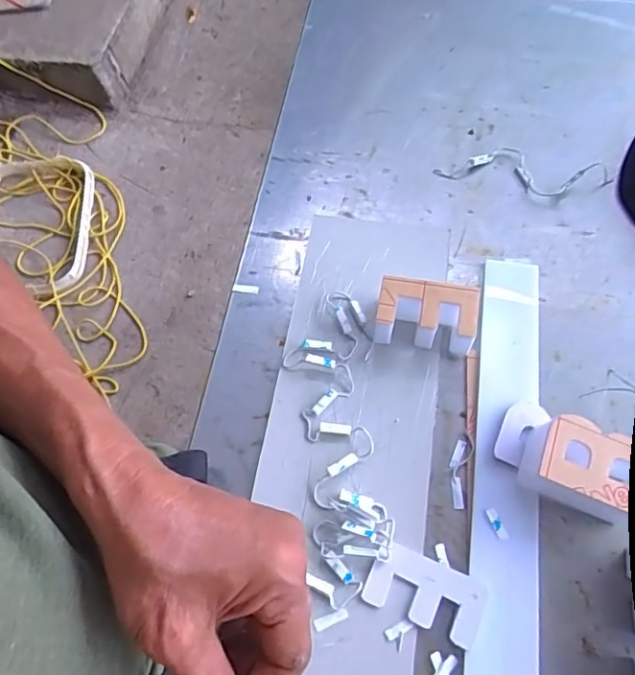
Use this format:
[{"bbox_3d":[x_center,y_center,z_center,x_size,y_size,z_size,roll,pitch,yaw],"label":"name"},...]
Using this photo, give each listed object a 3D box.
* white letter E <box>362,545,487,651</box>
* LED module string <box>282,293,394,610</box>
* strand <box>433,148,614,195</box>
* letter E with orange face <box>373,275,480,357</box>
[{"bbox_3d":[0.079,0.187,0.400,0.084,0.005,0.045,19,66,13],"label":"white letter E"},{"bbox_3d":[0.016,0.080,0.452,0.073,0.016,0.248,-4,63,2],"label":"LED module string"},{"bbox_3d":[0.217,-0.178,0.576,0.172,0.017,0.052,13,65,10],"label":"strand"},{"bbox_3d":[0.094,-0.019,0.477,0.082,0.046,0.043,8,64,8],"label":"letter E with orange face"}]

